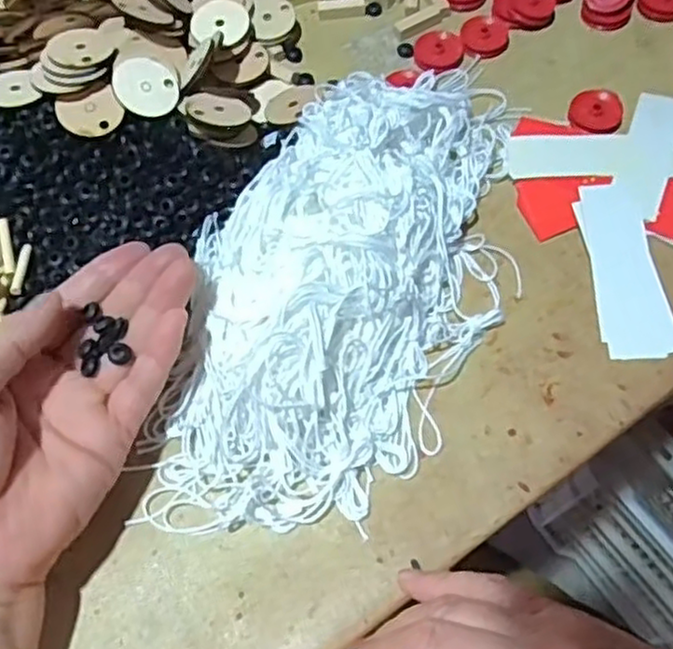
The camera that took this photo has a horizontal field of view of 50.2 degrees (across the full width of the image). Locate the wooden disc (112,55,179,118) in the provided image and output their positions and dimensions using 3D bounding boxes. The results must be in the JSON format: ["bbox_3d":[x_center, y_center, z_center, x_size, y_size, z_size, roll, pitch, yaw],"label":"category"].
[{"bbox_3d":[-0.101,-0.128,0.385,0.033,0.005,0.036,6,75,-22],"label":"wooden disc"}]

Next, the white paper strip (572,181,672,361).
[{"bbox_3d":[0.142,-0.029,0.354,0.035,0.004,0.094,-6,65,-1],"label":"white paper strip"}]

